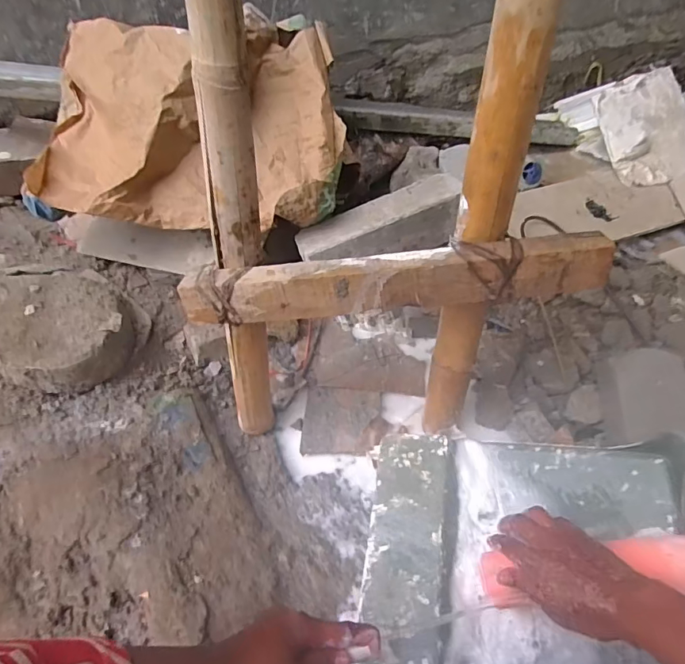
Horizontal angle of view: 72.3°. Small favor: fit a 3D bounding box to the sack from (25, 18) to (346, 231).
[{"bbox_3d":[-0.257,-0.351,0.801,0.501,0.166,0.363,-4,90,-3],"label":"sack"}]

